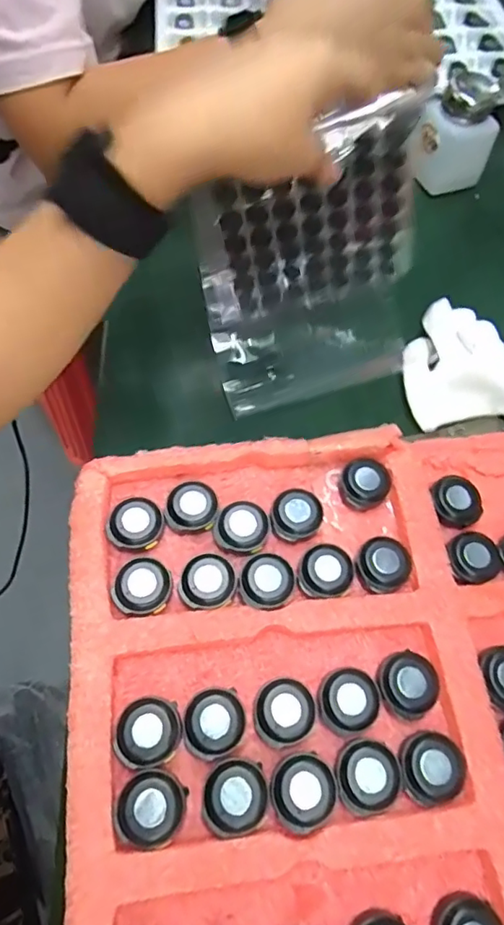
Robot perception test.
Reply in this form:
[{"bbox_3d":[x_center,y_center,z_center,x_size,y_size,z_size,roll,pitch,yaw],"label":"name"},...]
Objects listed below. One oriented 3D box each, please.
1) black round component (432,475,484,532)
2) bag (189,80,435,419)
[{"bbox_3d":[0.117,0.023,0.319,0.025,0.011,0.029,-10,63,-8],"label":"black round component"},{"bbox_3d":[0.037,-0.116,0.361,0.137,0.184,0.028,-16,50,-2],"label":"bag"}]

